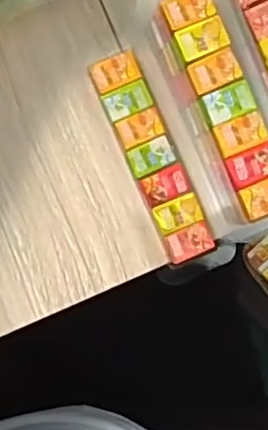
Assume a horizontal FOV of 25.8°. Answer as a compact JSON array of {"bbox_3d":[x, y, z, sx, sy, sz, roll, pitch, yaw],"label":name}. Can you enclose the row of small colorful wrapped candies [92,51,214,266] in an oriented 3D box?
[{"bbox_3d":[0.010,-0.033,0.333,0.027,0.013,0.120,-23,92,-4],"label":"row of small colorful wrapped candies"}]

